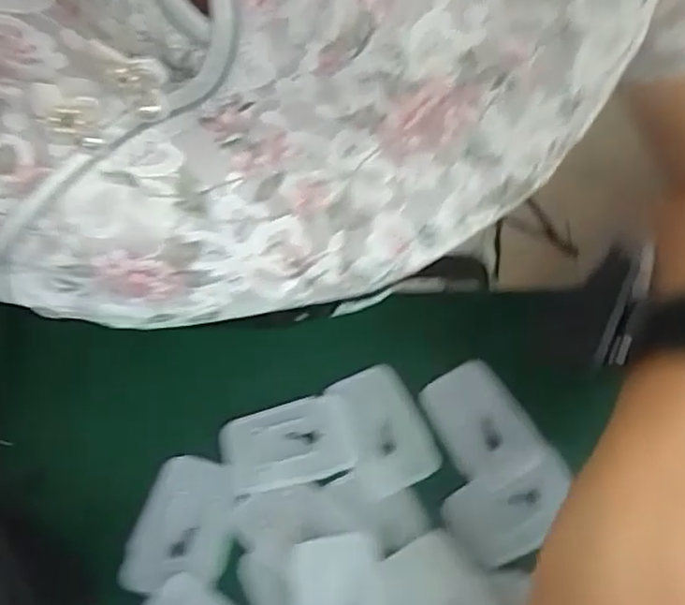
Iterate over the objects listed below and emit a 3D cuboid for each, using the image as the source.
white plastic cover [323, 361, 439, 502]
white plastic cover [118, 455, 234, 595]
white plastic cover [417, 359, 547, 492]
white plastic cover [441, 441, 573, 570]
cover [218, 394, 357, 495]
[{"bbox_3d":[0.022,0.070,0.368,0.045,0.004,0.068,-20,68,-10],"label":"white plastic cover"},{"bbox_3d":[-0.084,0.117,0.344,0.049,0.004,0.068,13,67,4],"label":"white plastic cover"},{"bbox_3d":[0.078,0.069,0.374,0.048,0.010,0.070,-24,69,-12],"label":"white plastic cover"},{"bbox_3d":[0.093,0.111,0.352,0.072,0.004,0.041,-21,69,-11],"label":"white plastic cover"},{"bbox_3d":[-0.031,0.077,0.361,0.069,0.004,0.043,-14,68,-8],"label":"cover"}]

